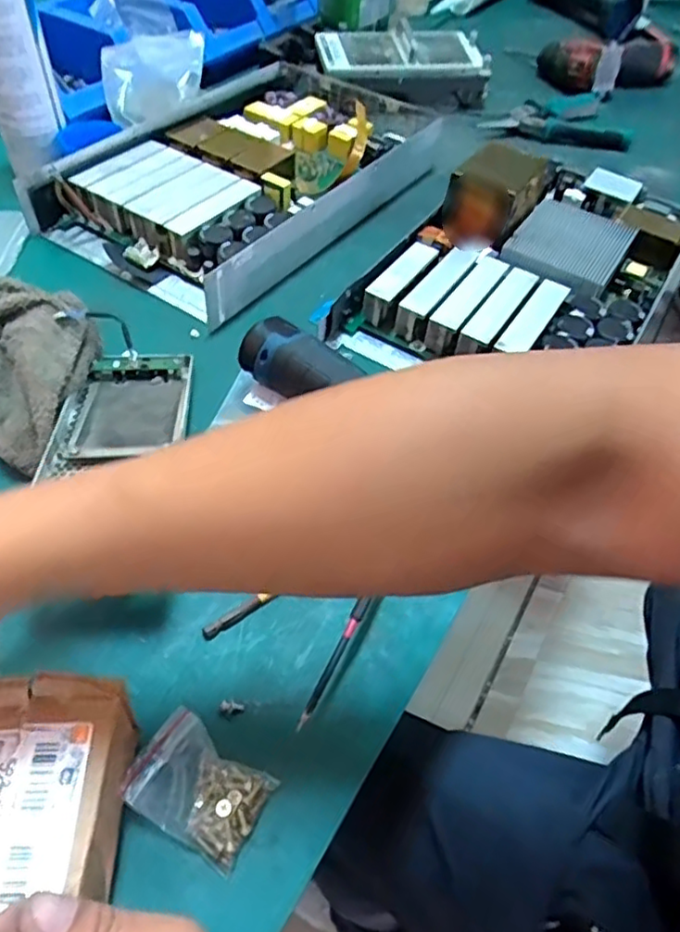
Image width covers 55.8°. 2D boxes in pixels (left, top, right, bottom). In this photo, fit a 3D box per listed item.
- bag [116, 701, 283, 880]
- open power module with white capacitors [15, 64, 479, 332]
[{"bbox_3d":[-0.068,0.155,0.312,0.062,0.017,0.046,25,54,16],"label":"bag"},{"bbox_3d":[-0.090,-0.309,0.663,0.251,0.063,0.393,30,55,19],"label":"open power module with white capacitors"}]

